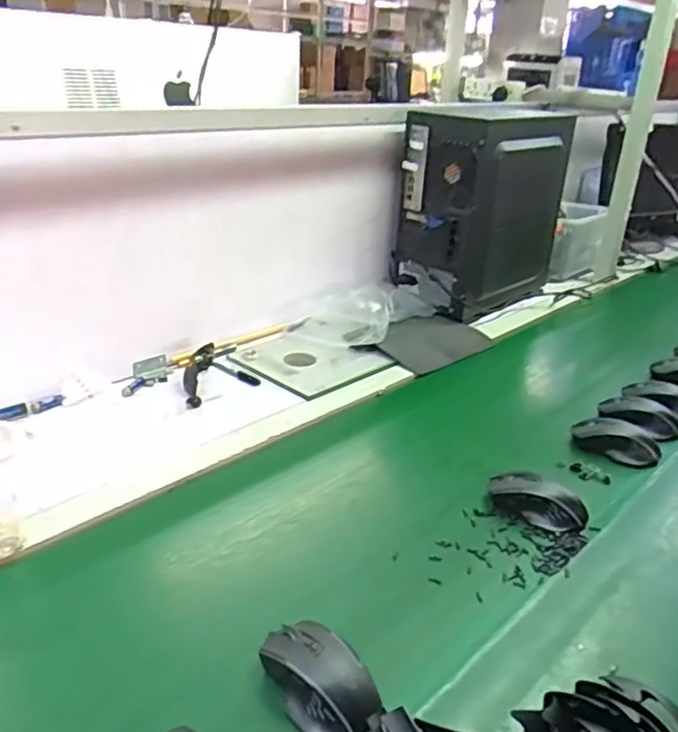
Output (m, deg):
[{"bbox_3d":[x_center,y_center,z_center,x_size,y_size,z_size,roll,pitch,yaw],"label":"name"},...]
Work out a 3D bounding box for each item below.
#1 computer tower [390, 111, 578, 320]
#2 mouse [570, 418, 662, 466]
[{"bbox_3d":[0.308,-0.353,1.405,0.225,0.344,0.372,21,33,33],"label":"computer tower"},{"bbox_3d":[0.382,0.107,0.930,0.123,0.037,0.068,18,31,30],"label":"mouse"}]

